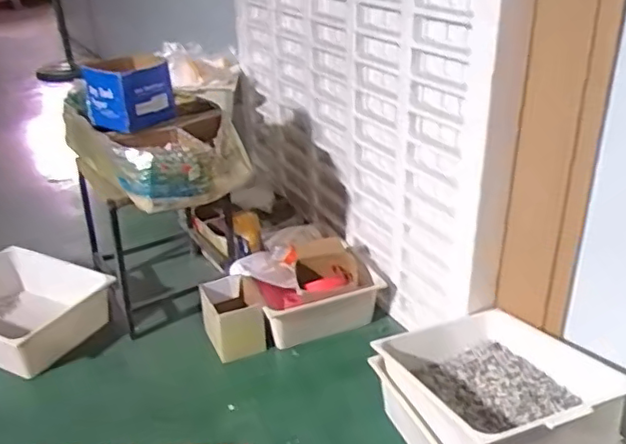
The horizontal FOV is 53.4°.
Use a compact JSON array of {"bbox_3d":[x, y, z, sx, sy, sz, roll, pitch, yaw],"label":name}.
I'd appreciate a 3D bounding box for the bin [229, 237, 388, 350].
[{"bbox_3d":[-0.010,0.155,1.486,0.303,0.136,0.265,-14,29,-23],"label":"bin"}]

